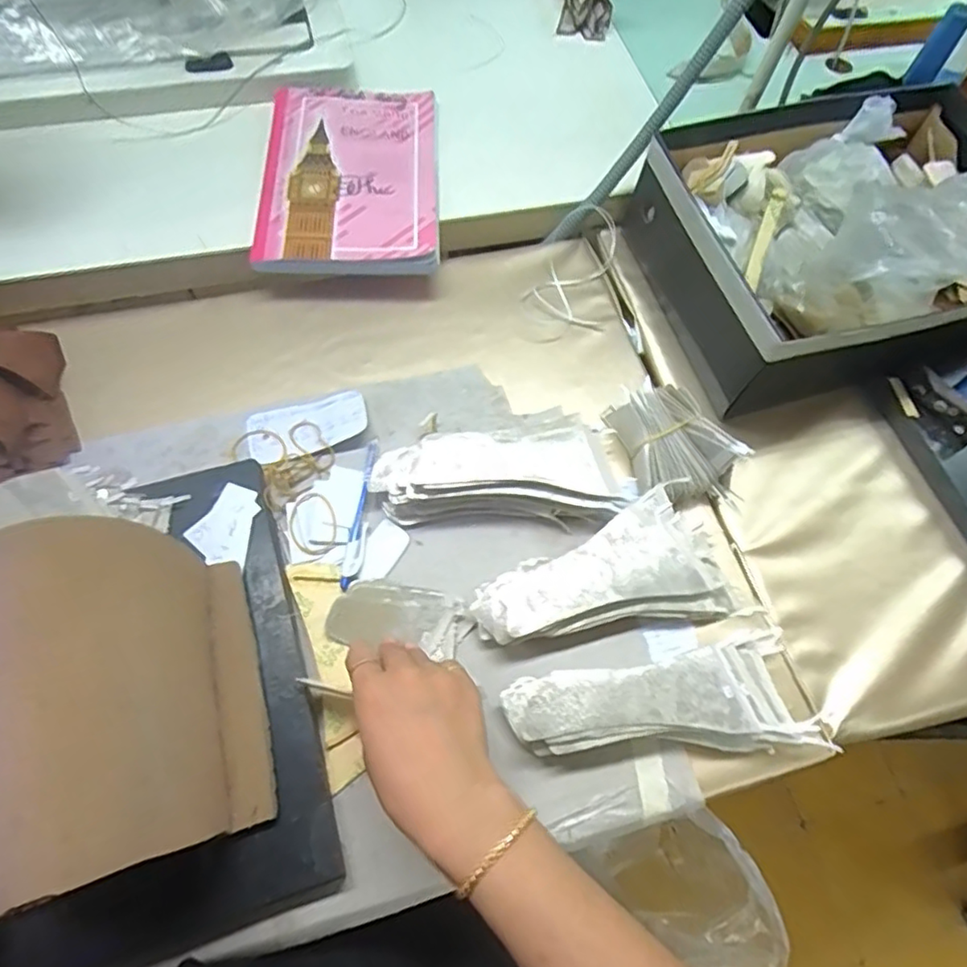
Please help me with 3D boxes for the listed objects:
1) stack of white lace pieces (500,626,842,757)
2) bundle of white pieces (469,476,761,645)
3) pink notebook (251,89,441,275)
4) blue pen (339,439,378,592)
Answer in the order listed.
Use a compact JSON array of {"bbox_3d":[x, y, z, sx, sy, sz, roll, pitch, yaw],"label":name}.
[{"bbox_3d":[0.125,0.155,0.434,0.211,0.040,0.078,-5,65,-6],"label":"stack of white lace pieces"},{"bbox_3d":[0.097,0.083,0.468,0.200,0.035,0.108,-23,68,-13],"label":"bundle of white pieces"},{"bbox_3d":[-0.132,-0.311,0.622,0.173,0.021,0.242,0,64,-6],"label":"pink notebook"},{"bbox_3d":[-0.098,0.021,0.497,0.015,0.014,0.130,7,65,0],"label":"blue pen"}]

